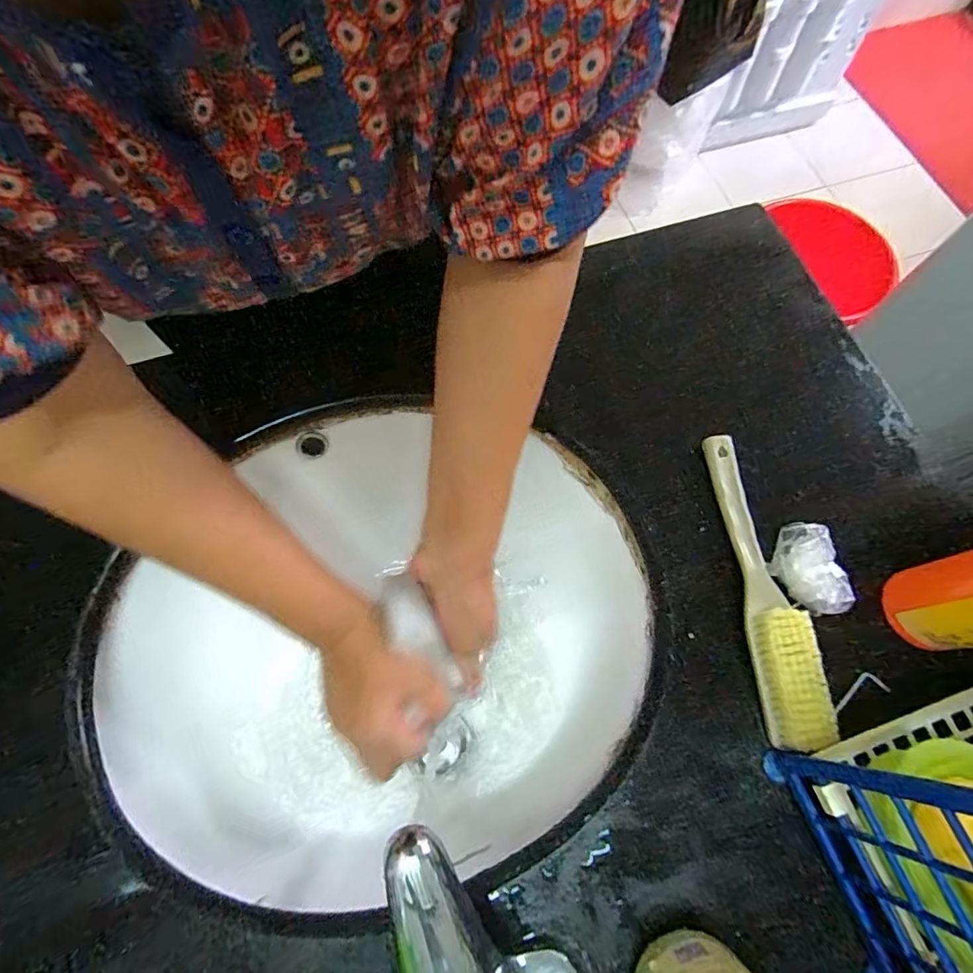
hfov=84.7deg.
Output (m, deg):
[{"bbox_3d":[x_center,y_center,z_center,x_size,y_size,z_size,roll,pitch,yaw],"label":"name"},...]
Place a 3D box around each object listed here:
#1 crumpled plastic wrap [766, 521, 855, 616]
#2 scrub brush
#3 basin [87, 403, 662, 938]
[{"bbox_3d":[0.228,0.054,0.363,0.040,0.039,0.065,-26,71,-8],"label":"crumpled plastic wrap"},{"bbox_3d":[0.195,0.065,0.384,0.034,0.038,0.221,-5,69,-1],"label":"scrub brush"},{"bbox_3d":[-0.070,0.129,0.487,0.390,0.157,0.400,0,69,1],"label":"basin"}]

